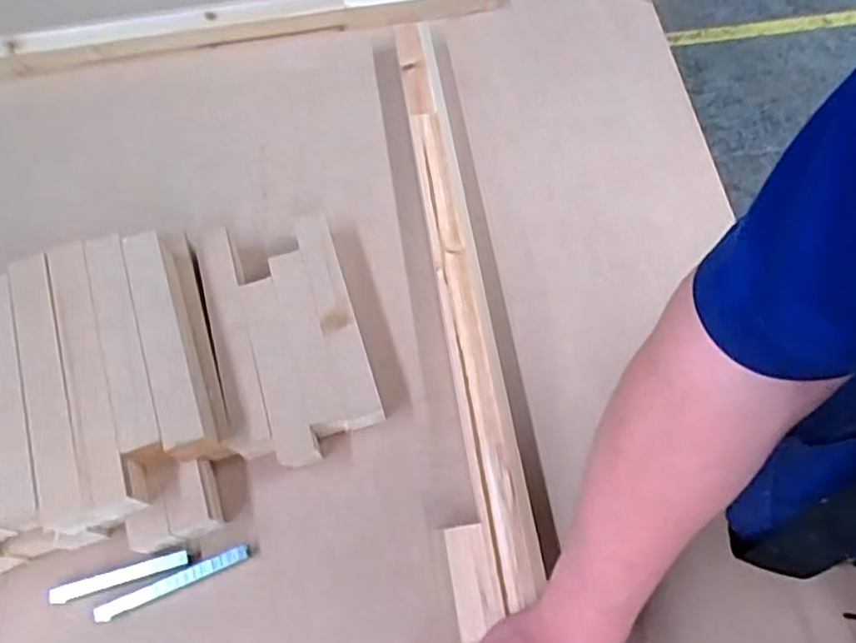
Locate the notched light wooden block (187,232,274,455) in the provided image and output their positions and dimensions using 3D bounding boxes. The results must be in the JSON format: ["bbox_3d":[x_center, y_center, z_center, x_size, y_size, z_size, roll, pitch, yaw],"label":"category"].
[{"bbox_3d":[-0.172,0.014,0.573,0.033,0.049,0.208,-17,66,-6],"label":"notched light wooden block"}]

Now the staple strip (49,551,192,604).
[{"bbox_3d":[-0.246,0.203,0.519,0.109,0.004,0.014,-16,66,-5],"label":"staple strip"}]

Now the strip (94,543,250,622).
[{"bbox_3d":[-0.201,0.206,0.514,0.123,0.008,0.012,-21,66,-8],"label":"strip"}]

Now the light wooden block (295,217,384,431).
[{"bbox_3d":[-0.083,-0.007,0.587,0.033,0.048,0.204,-17,66,-6],"label":"light wooden block"}]

